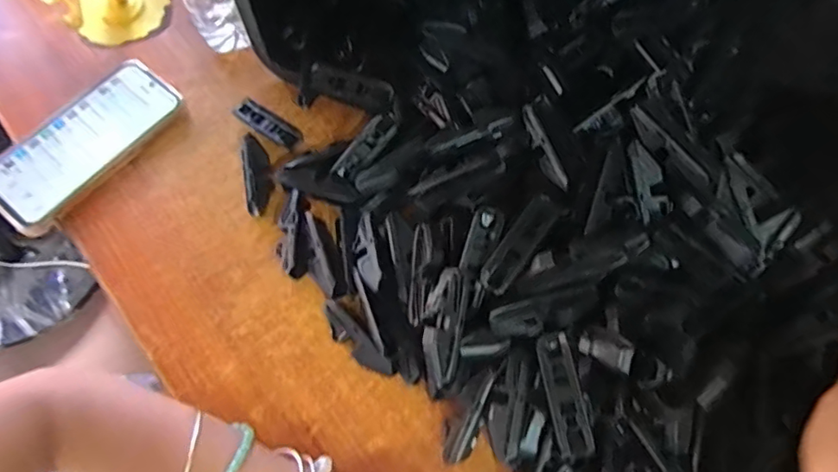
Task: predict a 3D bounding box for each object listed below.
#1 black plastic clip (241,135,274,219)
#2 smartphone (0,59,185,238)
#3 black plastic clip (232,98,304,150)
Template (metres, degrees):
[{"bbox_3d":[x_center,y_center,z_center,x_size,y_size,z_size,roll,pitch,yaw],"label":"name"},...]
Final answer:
[{"bbox_3d":[-0.137,-0.052,0.462,0.023,0.009,0.072,-11,68,-4],"label":"black plastic clip"},{"bbox_3d":[-0.289,-0.080,0.471,0.080,0.016,0.168,36,72,14],"label":"smartphone"},{"bbox_3d":[-0.130,-0.097,0.473,0.067,0.013,0.019,32,71,13],"label":"black plastic clip"}]

